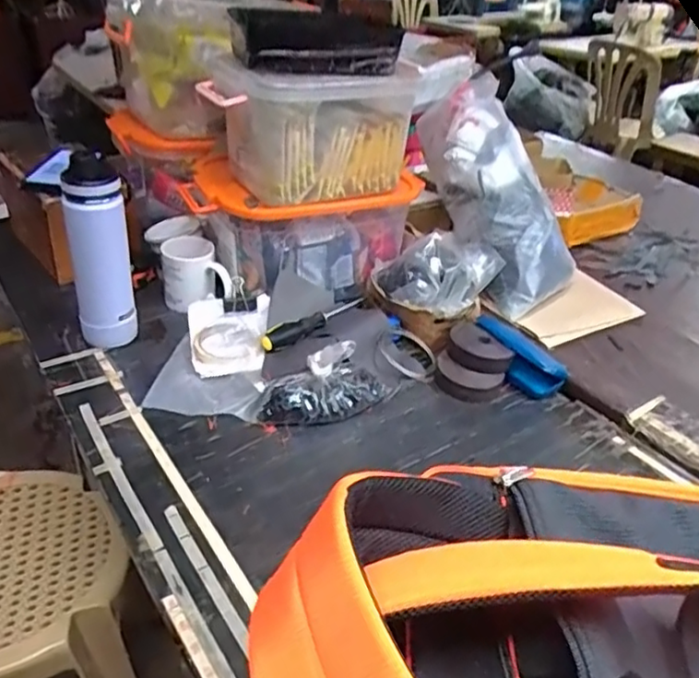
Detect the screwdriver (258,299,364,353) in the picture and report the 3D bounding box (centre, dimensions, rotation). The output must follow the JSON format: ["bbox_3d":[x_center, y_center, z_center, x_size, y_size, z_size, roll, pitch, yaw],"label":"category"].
[{"bbox_3d":[-0.048,-0.028,0.955,0.198,0.023,0.035,-25,43,-36],"label":"screwdriver"}]

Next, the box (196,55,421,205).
[{"bbox_3d":[-0.055,-0.308,0.927,0.274,0.168,0.161,-11,37,-20],"label":"box"}]

